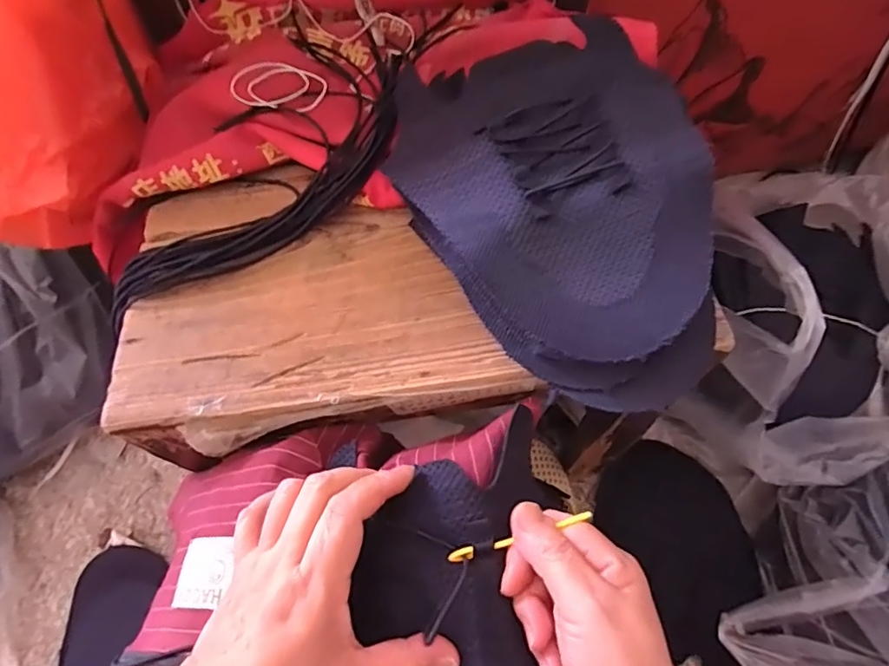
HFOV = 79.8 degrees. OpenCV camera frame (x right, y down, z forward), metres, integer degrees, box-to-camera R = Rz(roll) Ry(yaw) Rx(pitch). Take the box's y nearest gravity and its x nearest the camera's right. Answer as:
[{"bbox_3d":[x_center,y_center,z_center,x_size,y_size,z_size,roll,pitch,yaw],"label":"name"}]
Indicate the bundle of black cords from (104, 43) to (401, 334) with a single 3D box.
[{"bbox_3d":[-0.130,-0.117,0.413,0.098,0.038,0.312,41,73,18],"label":"bundle of black cords"}]

